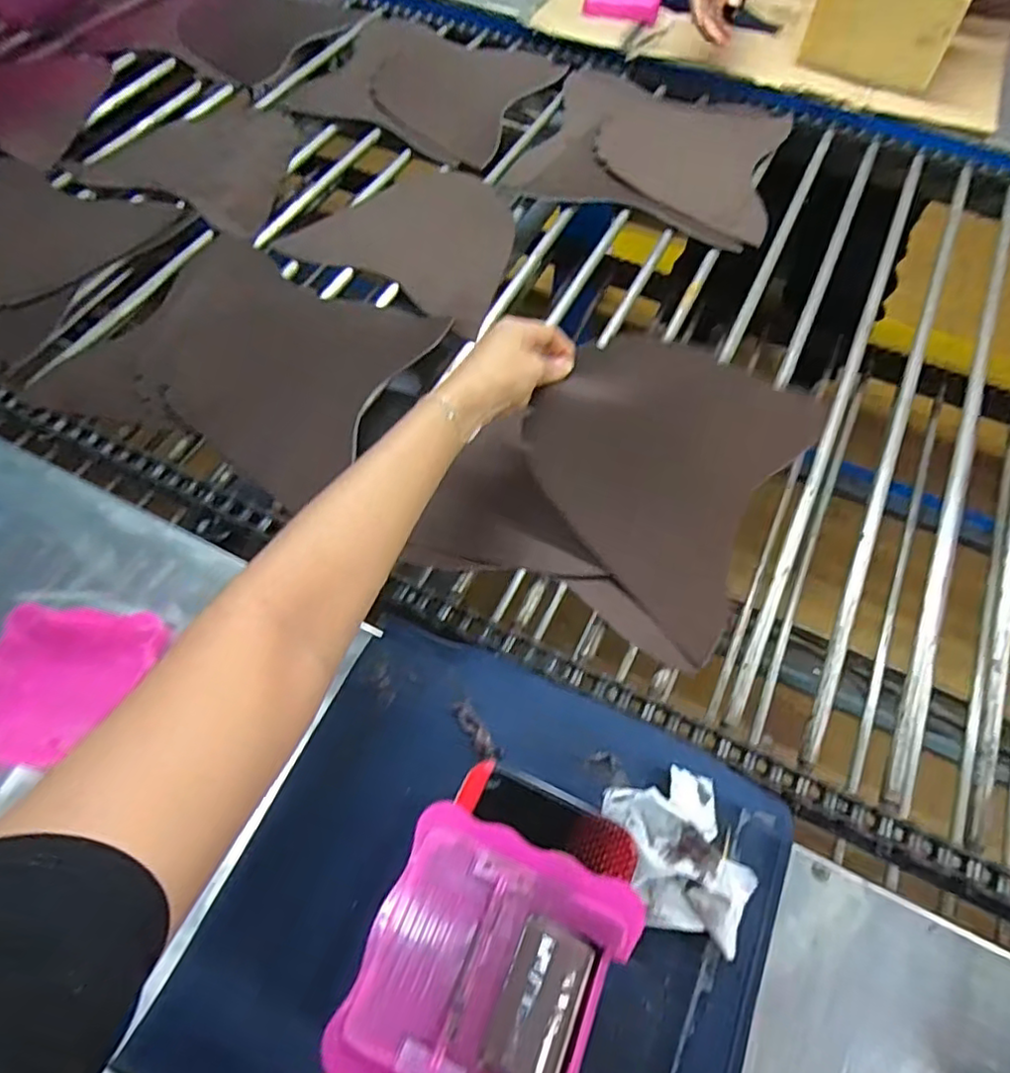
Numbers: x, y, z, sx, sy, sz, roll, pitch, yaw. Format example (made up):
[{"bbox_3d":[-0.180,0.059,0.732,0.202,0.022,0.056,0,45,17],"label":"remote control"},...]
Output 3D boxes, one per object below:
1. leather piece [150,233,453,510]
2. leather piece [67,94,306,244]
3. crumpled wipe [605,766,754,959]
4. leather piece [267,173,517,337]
[{"bbox_3d":[-0.241,-0.182,0.618,0.283,0.015,0.245,25,65,12],"label":"leather piece"},{"bbox_3d":[-0.351,-0.468,0.778,0.238,0.007,0.221,24,65,11],"label":"leather piece"},{"bbox_3d":[0.111,0.194,0.378,0.075,0.048,0.099,-19,64,-10],"label":"crumpled wipe"},{"bbox_3d":[-0.083,-0.342,0.716,0.254,0.025,0.220,31,66,14],"label":"leather piece"}]

